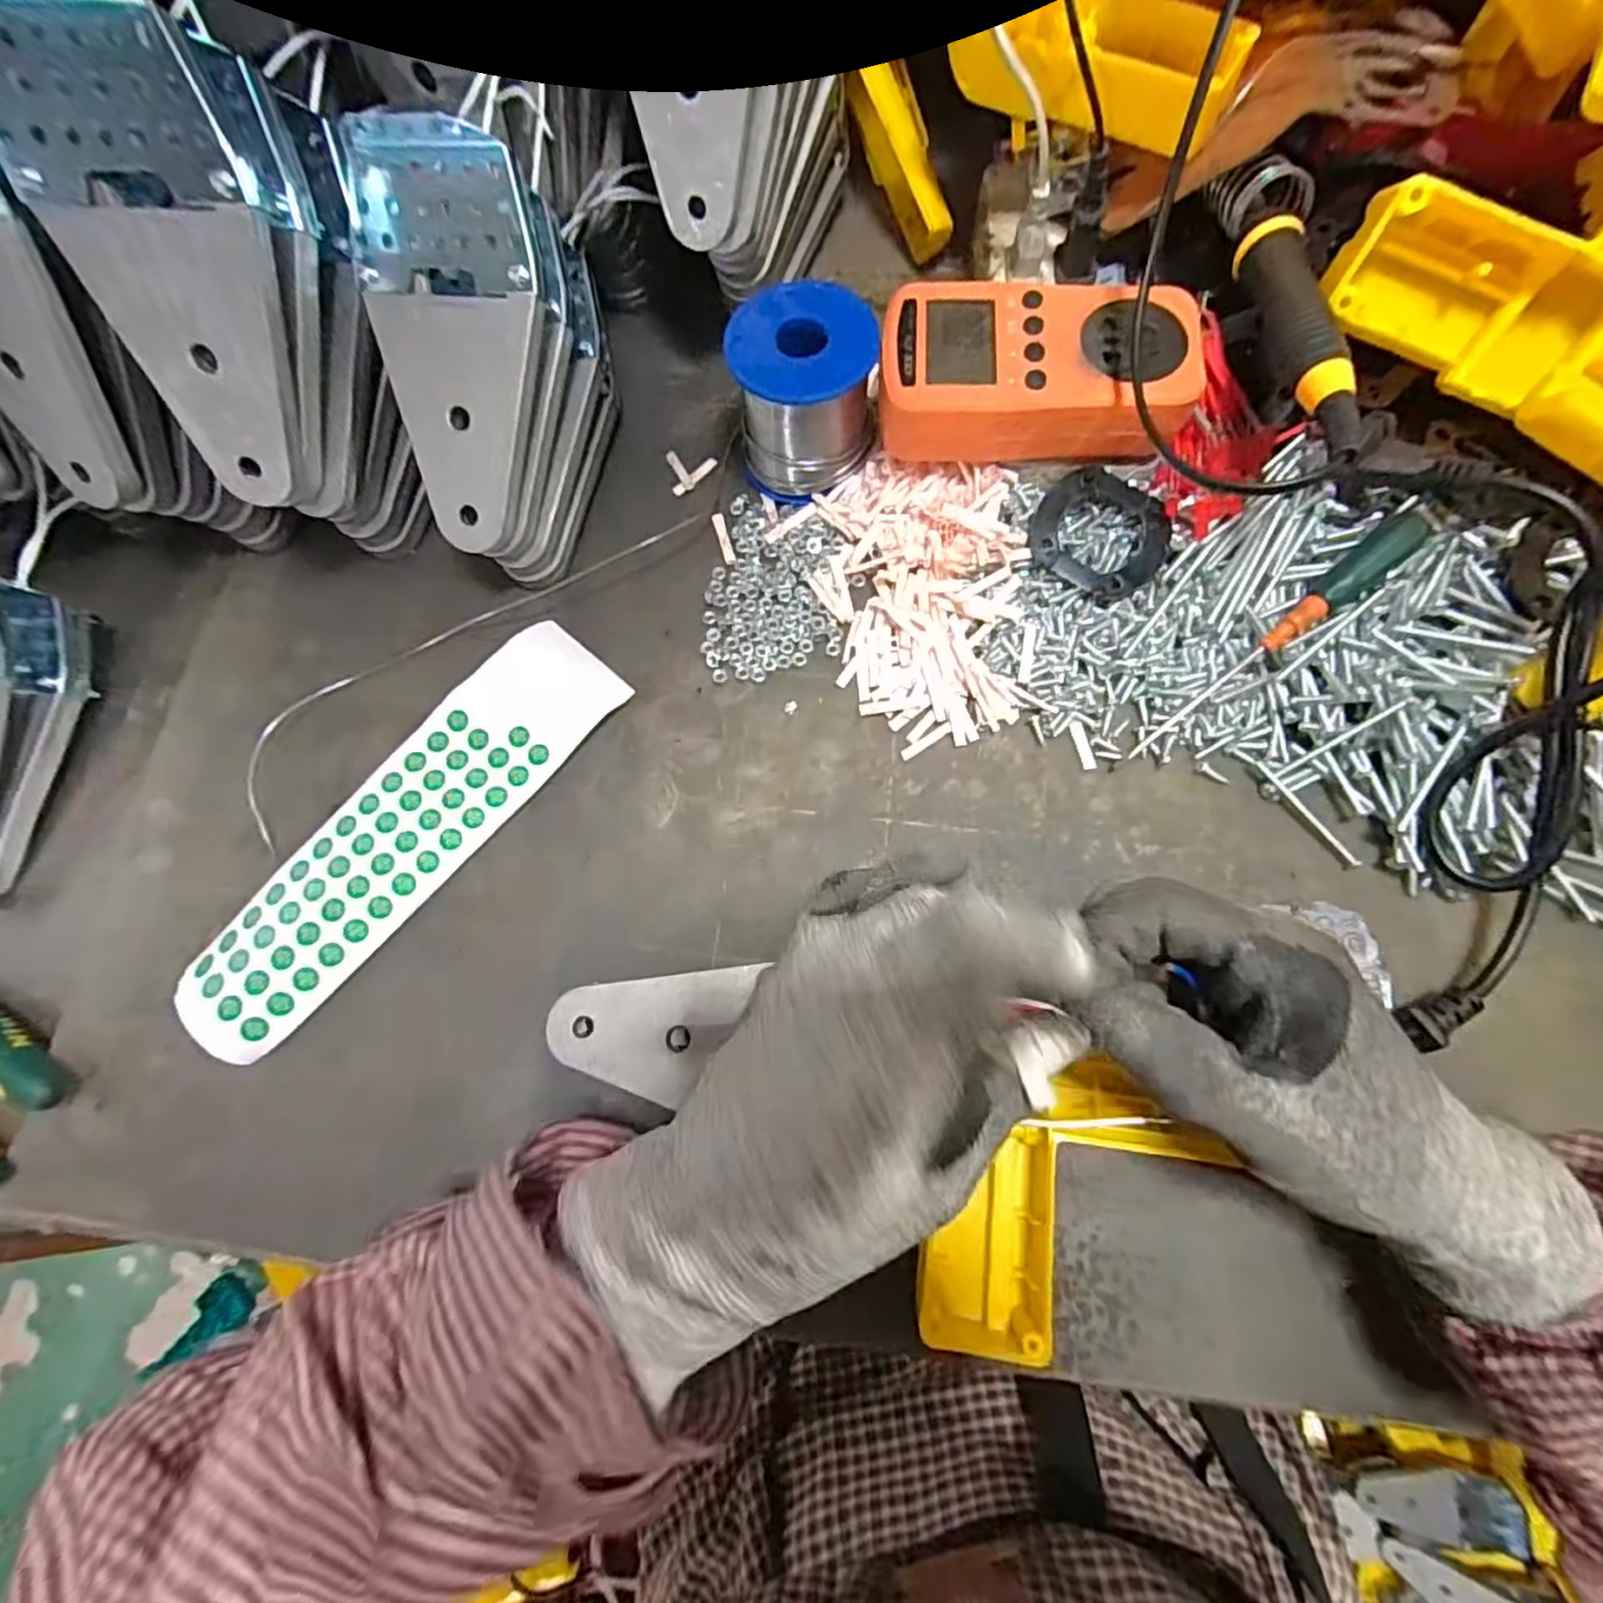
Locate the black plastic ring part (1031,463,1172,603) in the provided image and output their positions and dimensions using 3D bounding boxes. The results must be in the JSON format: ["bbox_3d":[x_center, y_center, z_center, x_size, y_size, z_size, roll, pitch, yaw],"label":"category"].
[{"bbox_3d":[0.133,-0.120,0.304,0.058,0.010,0.052,36,90,5],"label":"black plastic ring part"}]

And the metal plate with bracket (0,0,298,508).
[{"bbox_3d":[-0.213,-0.182,0.237,0.064,0.137,0.011,-10,39,-3],"label":"metal plate with bracket"}]

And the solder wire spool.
[{"bbox_3d":[0.002,-0.184,0.315,0.061,0.065,0.057,0,75,1],"label":"solder wire spool"}]

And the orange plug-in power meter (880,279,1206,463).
[{"bbox_3d":[0.098,-0.183,0.291,0.127,0.033,0.070,-2,75,1],"label":"orange plug-in power meter"}]

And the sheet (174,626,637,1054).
[{"bbox_3d":[-0.173,0.008,0.299,0.066,0.013,0.217,41,80,11],"label":"sheet"}]

